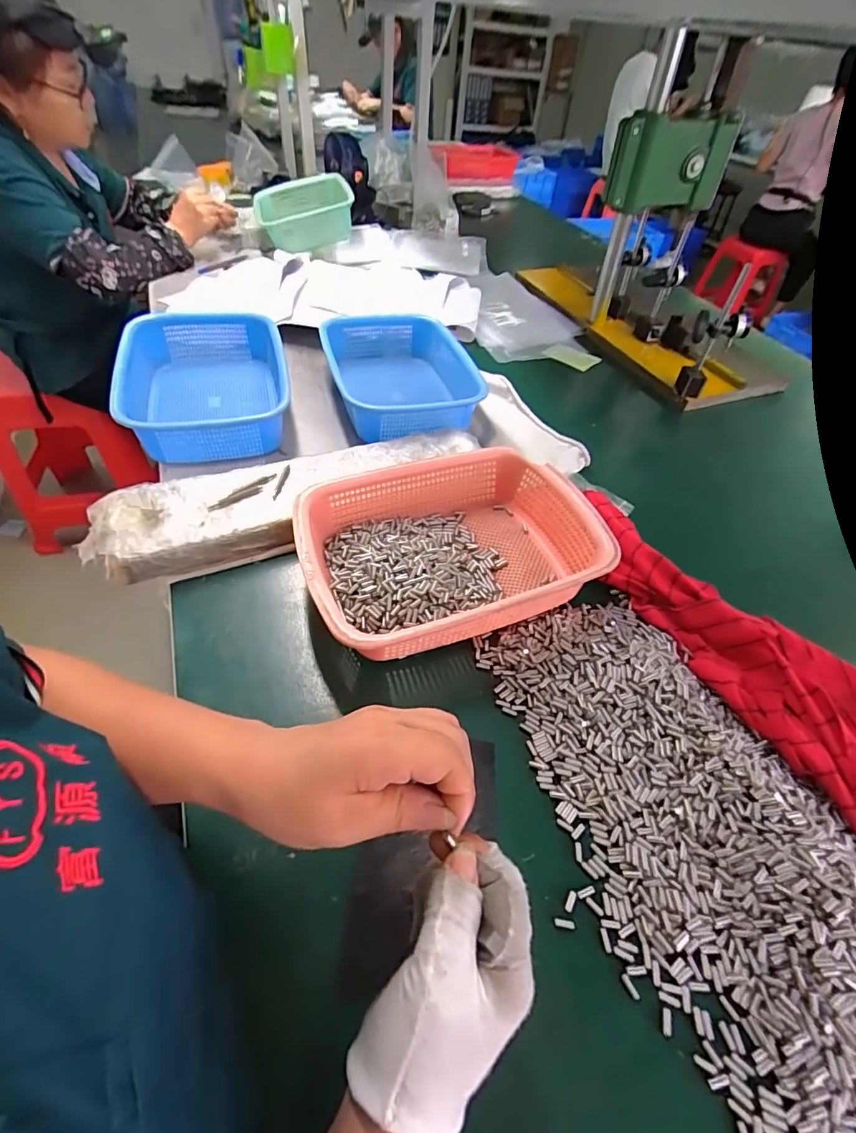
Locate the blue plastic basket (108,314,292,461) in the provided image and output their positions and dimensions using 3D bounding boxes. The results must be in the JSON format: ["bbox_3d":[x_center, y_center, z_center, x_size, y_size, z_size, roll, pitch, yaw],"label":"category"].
[{"bbox_3d":[-0.301,-0.246,0.672,0.201,0.088,0.266,-10,51,-13],"label":"blue plastic basket"}]

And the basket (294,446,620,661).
[{"bbox_3d":[0.021,-0.019,0.505,0.290,0.076,0.212,-14,53,-17],"label":"basket"}]

